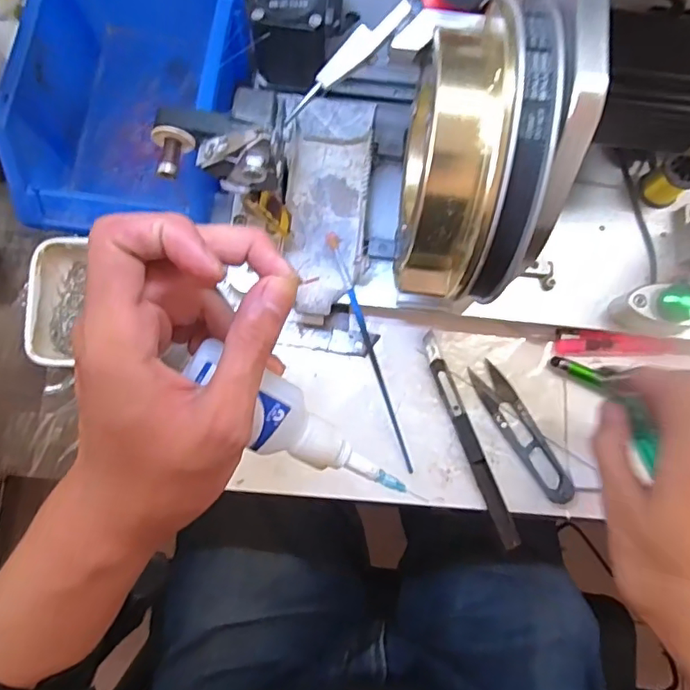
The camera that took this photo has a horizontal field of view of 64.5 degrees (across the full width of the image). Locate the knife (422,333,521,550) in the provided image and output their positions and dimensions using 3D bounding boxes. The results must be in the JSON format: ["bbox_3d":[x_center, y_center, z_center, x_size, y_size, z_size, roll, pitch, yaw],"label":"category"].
[{"bbox_3d":[0.082,0.061,0.363,0.012,0.006,0.147,-20,81,-5],"label":"knife"}]

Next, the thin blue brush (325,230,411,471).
[{"bbox_3d":[0.017,0.005,0.360,0.009,0.012,0.162,-19,93,-5],"label":"thin blue brush"}]

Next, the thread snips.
[{"bbox_3d":[0.118,0.058,0.366,0.023,0.005,0.102,-28,82,-6],"label":"thread snips"}]

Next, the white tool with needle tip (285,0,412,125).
[{"bbox_3d":[0.001,-0.118,0.224,0.060,0.008,0.008,-33,79,23],"label":"white tool with needle tip"}]

